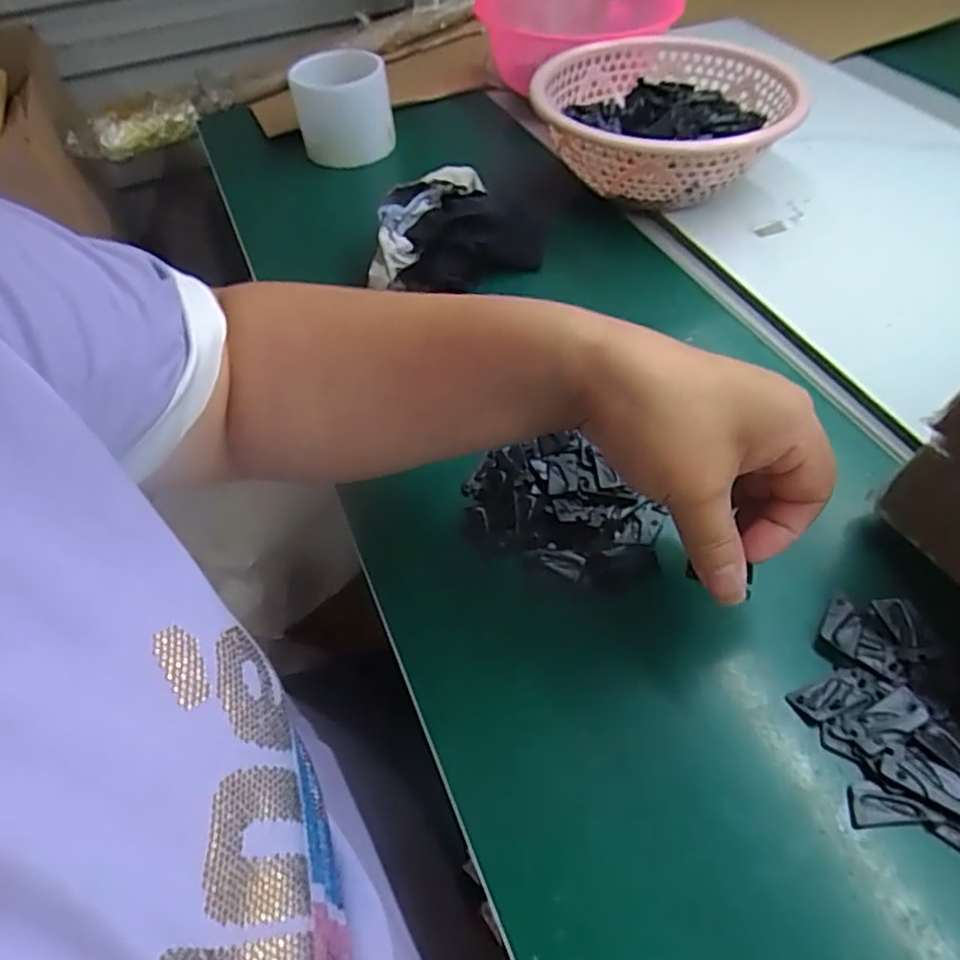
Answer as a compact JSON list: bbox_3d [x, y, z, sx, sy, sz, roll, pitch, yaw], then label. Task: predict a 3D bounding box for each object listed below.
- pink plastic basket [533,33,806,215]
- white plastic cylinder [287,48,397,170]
[{"bbox_3d":[0.146,-0.281,0.544,0.191,0.080,0.191,-9,52,-1],"label":"pink plastic basket"},{"bbox_3d":[-0.131,-0.357,0.640,0.089,0.077,0.107,-13,52,-7],"label":"white plastic cylinder"}]

